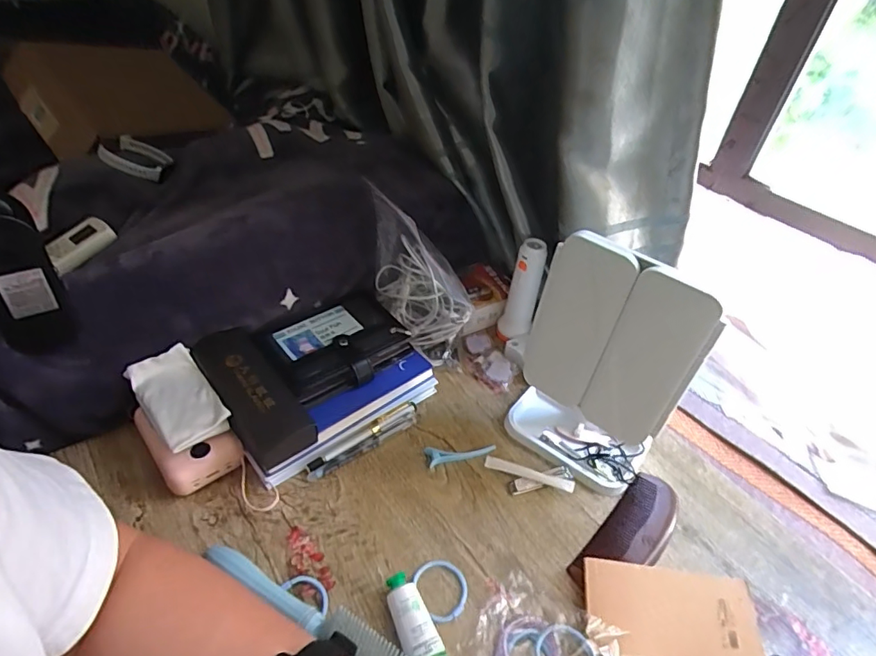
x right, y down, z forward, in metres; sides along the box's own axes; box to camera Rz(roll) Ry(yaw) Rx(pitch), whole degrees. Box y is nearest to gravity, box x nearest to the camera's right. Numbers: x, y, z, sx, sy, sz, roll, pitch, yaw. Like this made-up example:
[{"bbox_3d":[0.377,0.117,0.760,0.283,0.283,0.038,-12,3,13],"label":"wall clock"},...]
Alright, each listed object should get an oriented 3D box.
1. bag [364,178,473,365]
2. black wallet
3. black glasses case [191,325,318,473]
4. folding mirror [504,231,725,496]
[{"bbox_3d":[-0.014,-0.048,0.569,0.069,0.176,0.109,-22,47,-28],"label":"bag"},{"bbox_3d":[-0.112,0.016,0.560,0.149,0.033,0.112,-23,48,-29],"label":"black wallet"},{"bbox_3d":[-0.182,0.062,0.494,0.057,0.041,0.155,-26,50,-31],"label":"black glasses case"},{"bbox_3d":[0.150,0.037,0.476,0.149,0.238,0.081,33,47,29],"label":"folding mirror"}]

